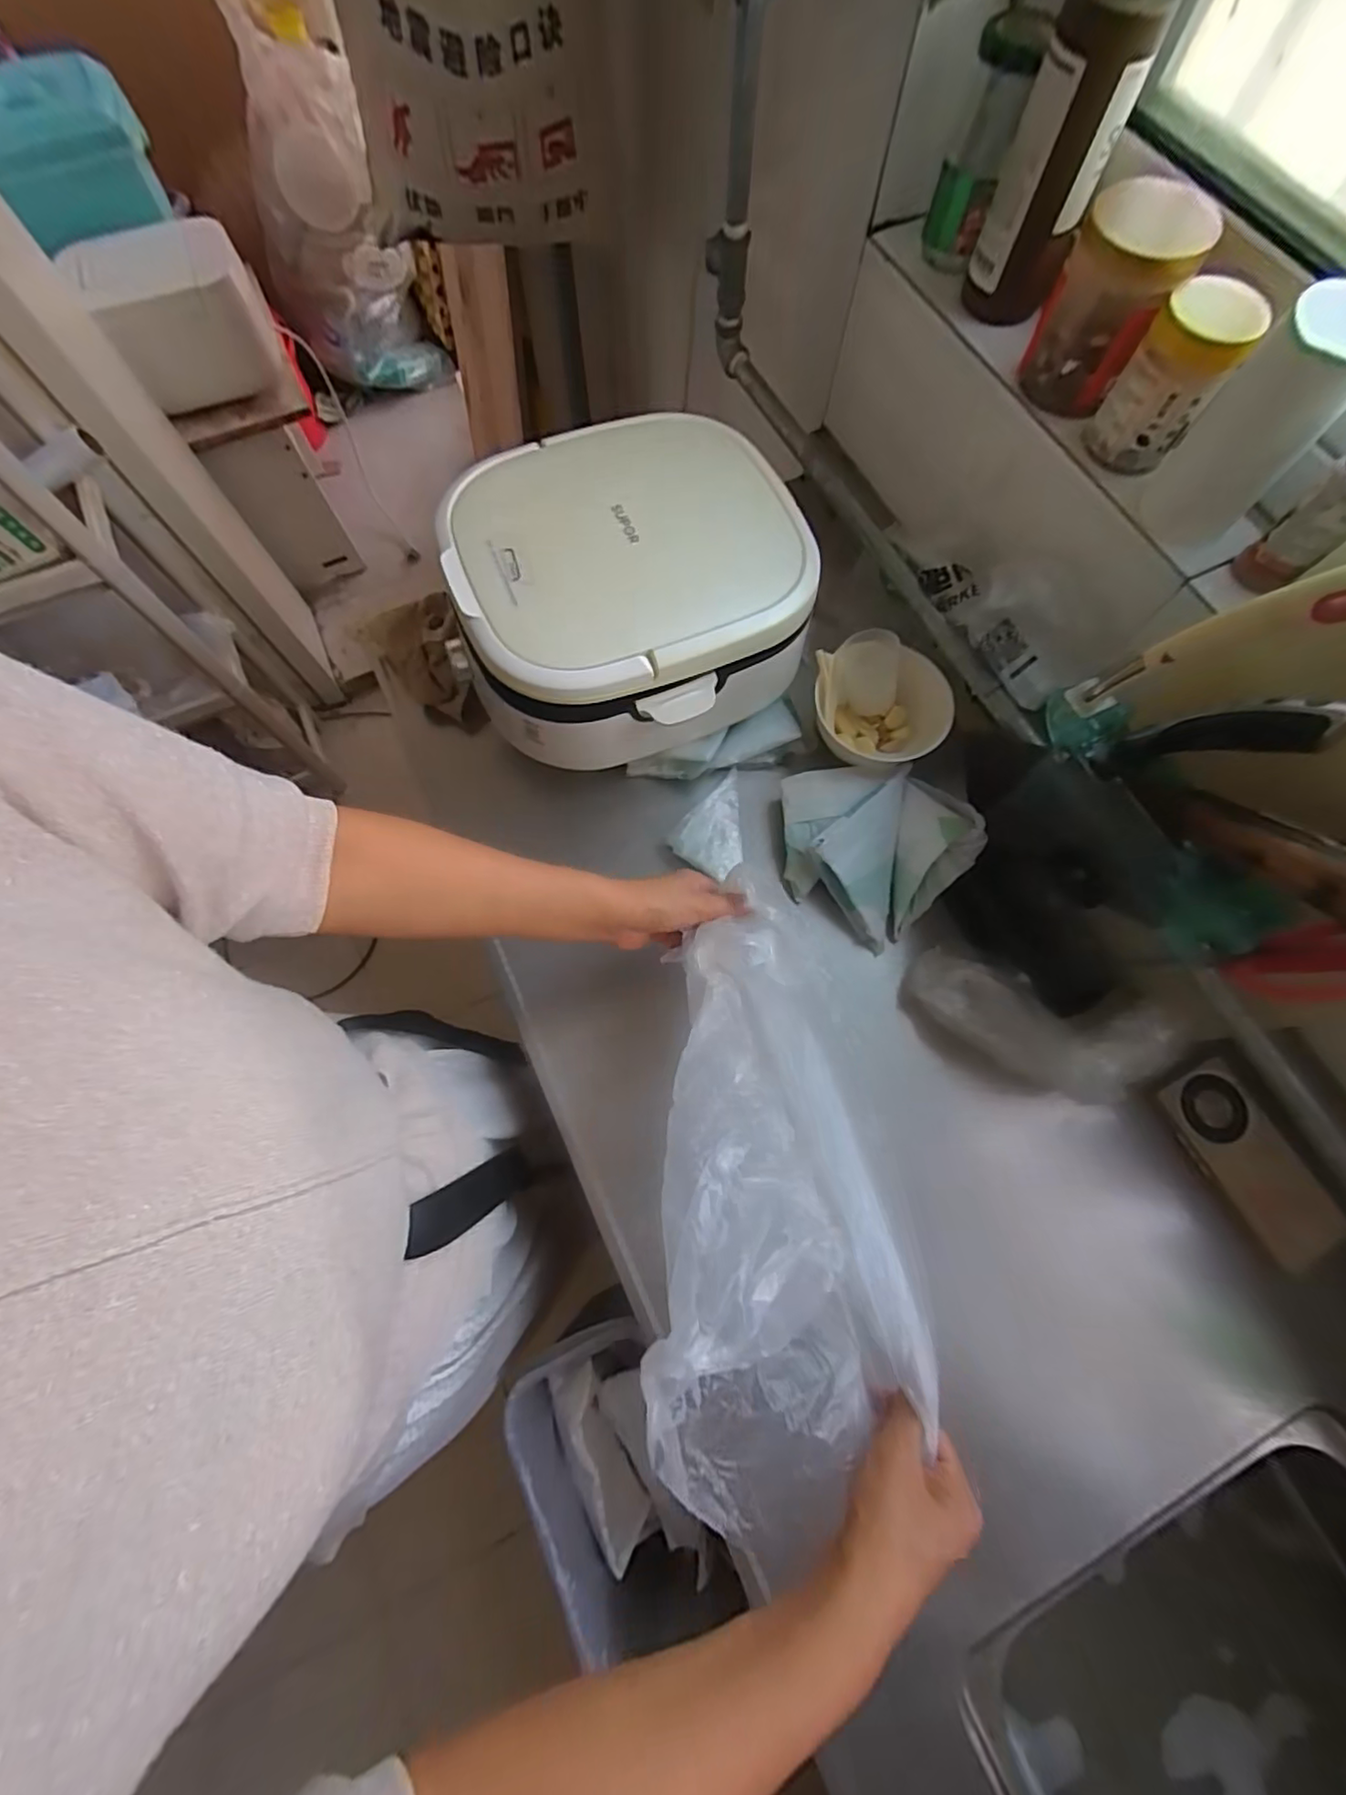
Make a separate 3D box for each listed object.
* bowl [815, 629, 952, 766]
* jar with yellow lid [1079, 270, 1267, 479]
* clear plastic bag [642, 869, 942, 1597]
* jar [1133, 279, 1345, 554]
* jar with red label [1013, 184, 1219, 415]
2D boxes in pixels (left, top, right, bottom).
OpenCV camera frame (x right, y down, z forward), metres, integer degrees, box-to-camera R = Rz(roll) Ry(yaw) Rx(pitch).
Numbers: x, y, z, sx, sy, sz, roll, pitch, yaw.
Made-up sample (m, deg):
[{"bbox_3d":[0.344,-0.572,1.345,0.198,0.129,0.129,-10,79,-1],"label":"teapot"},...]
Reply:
[{"bbox_3d":[0.211,-0.191,0.625,0.138,0.066,0.135,0,73,0],"label":"bowl"},{"bbox_3d":[0.355,-0.371,0.442,0.062,0.089,0.069,33,76,10],"label":"jar with yellow lid"},{"bbox_3d":[0.073,0.171,0.395,0.159,0.085,0.389,0,66,0],"label":"clear plastic bag"},{"bbox_3d":[0.375,-0.300,0.399,0.064,0.128,0.060,0,73,0],"label":"jar"},{"bbox_3d":[0.317,-0.432,0.451,0.081,0.104,0.070,28,75,8],"label":"jar with red label"}]

